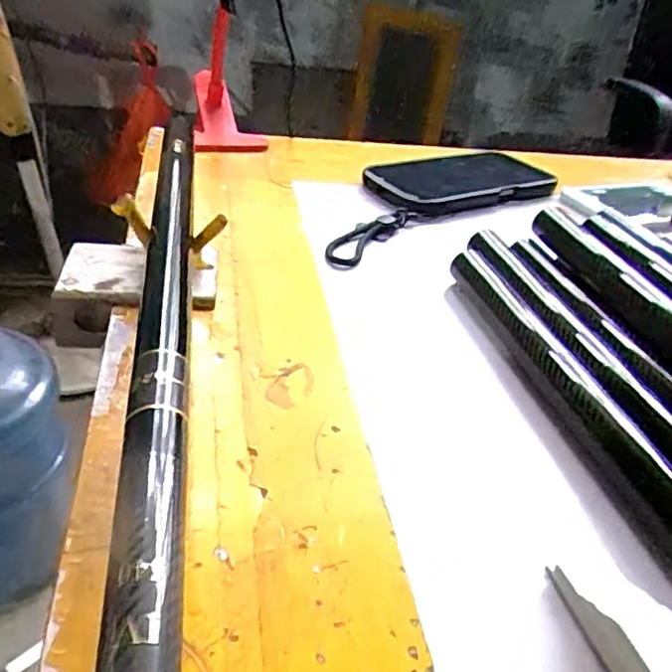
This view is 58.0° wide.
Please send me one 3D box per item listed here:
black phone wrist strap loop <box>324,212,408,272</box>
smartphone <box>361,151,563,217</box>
[{"bbox_3d":[0.022,-0.069,0.415,0.024,0.008,0.094,22,37,21],"label":"black phone wrist strap loop"},{"bbox_3d":[0.104,-0.131,0.508,0.162,0.016,0.085,-13,39,-27],"label":"smartphone"}]

